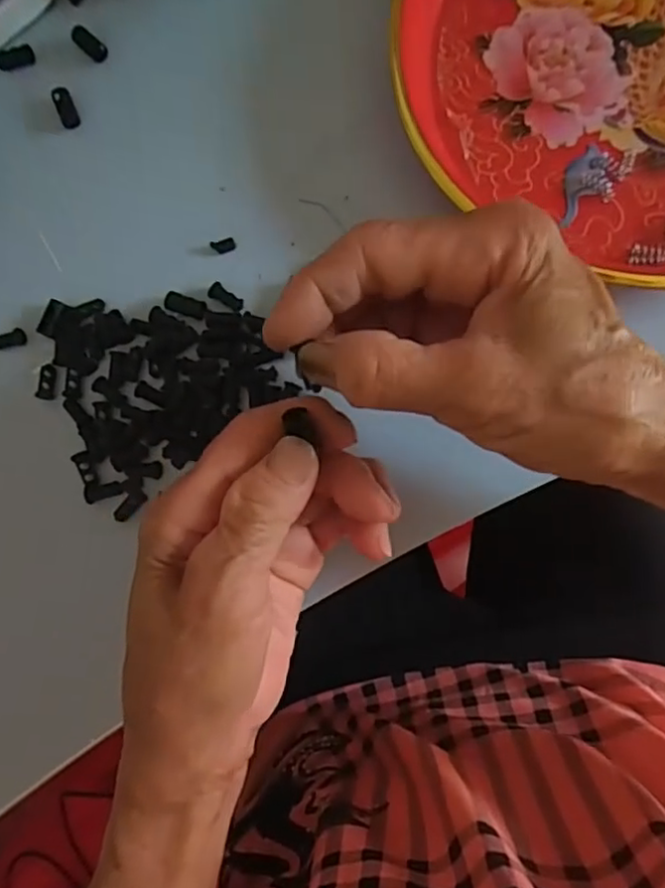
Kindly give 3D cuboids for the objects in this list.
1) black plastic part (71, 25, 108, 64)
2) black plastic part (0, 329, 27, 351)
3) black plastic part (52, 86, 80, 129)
[{"bbox_3d":[-0.121,-0.200,0.316,0.010,0.004,0.020,-45,78,2],"label":"black plastic part"},{"bbox_3d":[-0.156,-0.050,0.306,0.018,0.008,0.006,-16,81,8],"label":"black plastic part"},{"bbox_3d":[-0.133,-0.167,0.314,0.008,0.005,0.023,-22,80,7],"label":"black plastic part"}]

